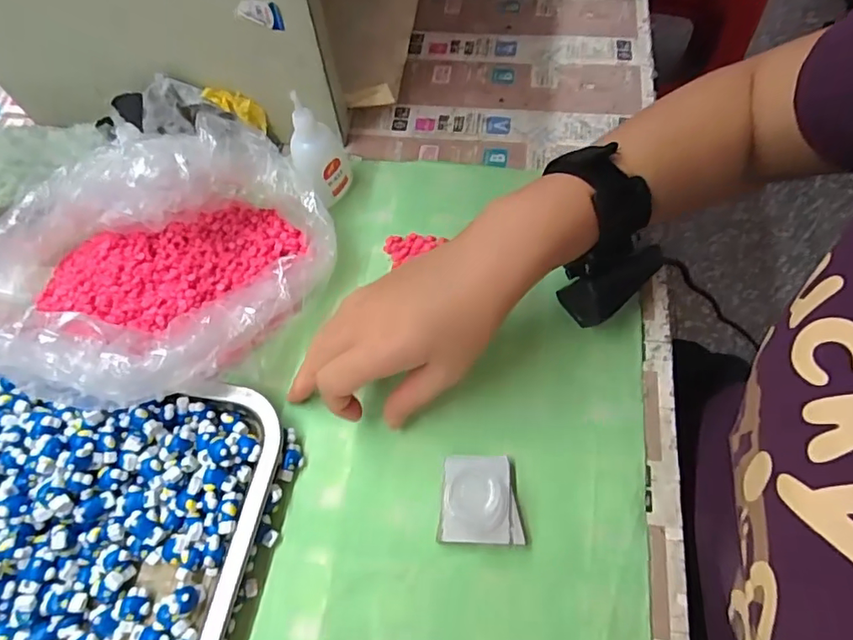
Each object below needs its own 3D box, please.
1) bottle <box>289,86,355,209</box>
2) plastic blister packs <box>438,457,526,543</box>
[{"bbox_3d":[-0.077,-0.119,0.388,0.038,0.084,0.034,-16,64,-4],"label":"bottle"},{"bbox_3d":[0.033,0.106,0.320,0.046,0.011,0.050,2,64,5],"label":"plastic blister packs"}]

